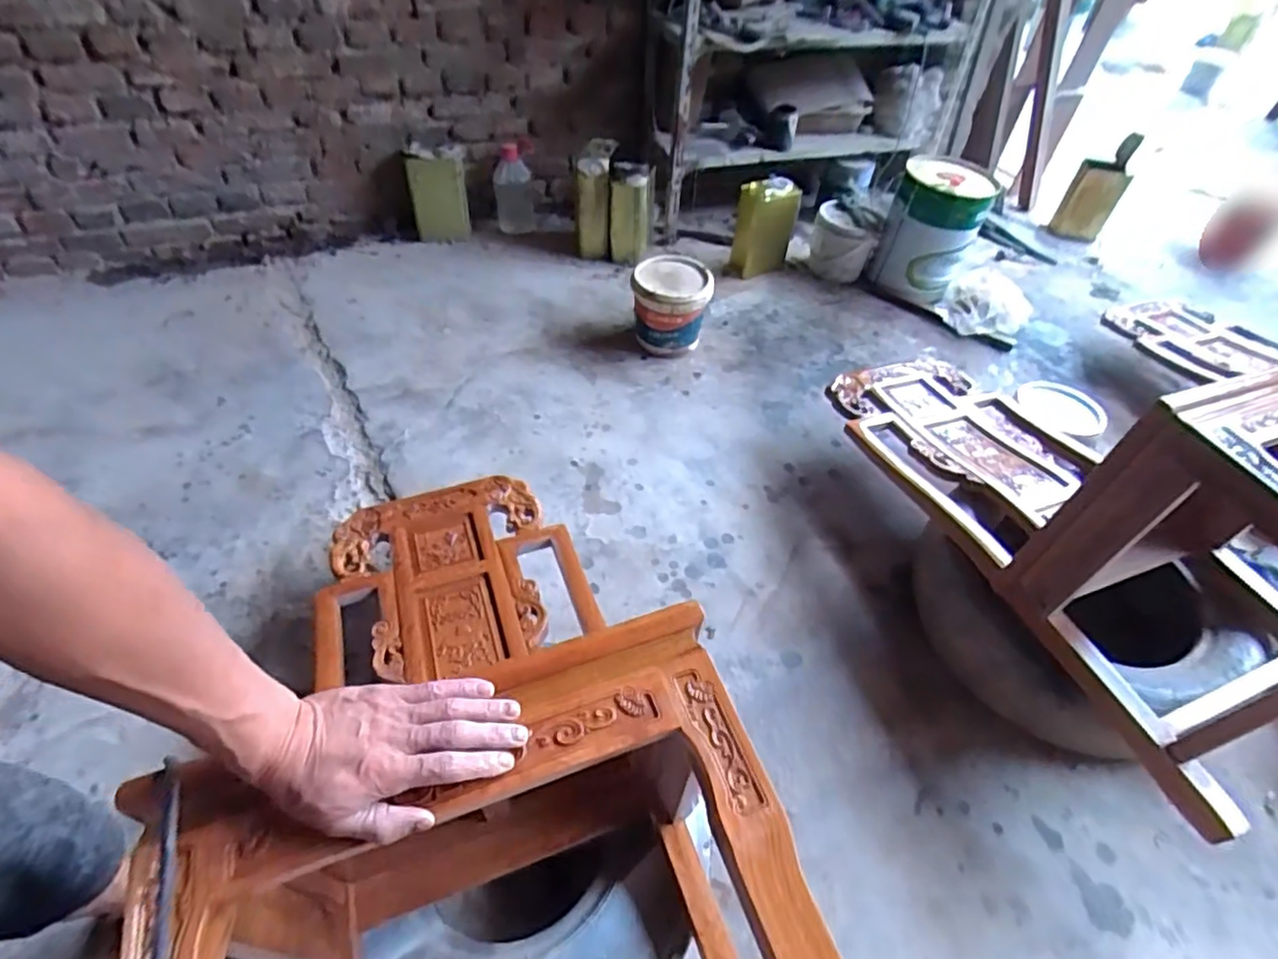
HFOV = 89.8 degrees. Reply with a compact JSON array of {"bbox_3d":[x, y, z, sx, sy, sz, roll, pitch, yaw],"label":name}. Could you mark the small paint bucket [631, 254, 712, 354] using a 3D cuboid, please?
[{"bbox_3d":[0.083,-0.458,1.705,0.192,0.211,0.225,4,49,2],"label":"small paint bucket"}]

